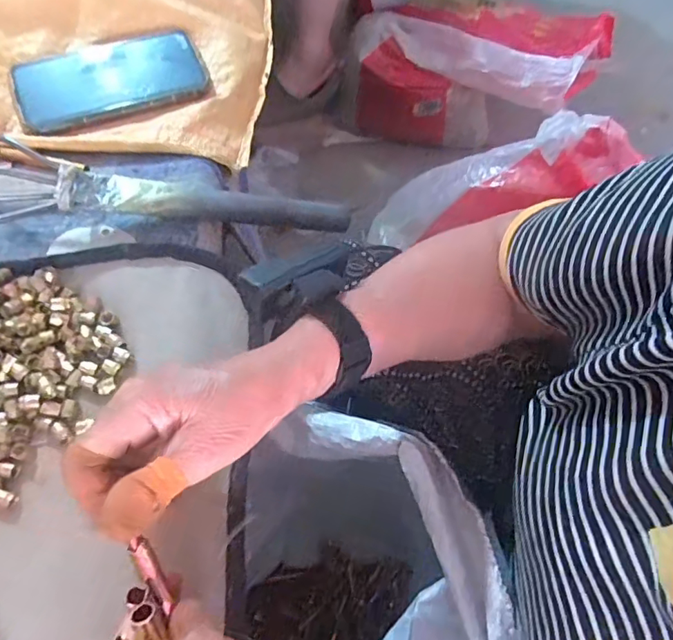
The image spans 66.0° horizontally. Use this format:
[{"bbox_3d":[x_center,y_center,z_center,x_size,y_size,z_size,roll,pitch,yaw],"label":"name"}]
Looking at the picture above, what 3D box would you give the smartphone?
[{"bbox_3d":[-0.200,-0.215,0.459,0.157,0.008,0.076,-20,78,-11],"label":"smartphone"}]

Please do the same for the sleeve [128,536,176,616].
[{"bbox_3d":[-0.084,0.118,0.239,0.007,0.006,0.036,-27,95,-18],"label":"sleeve"}]

